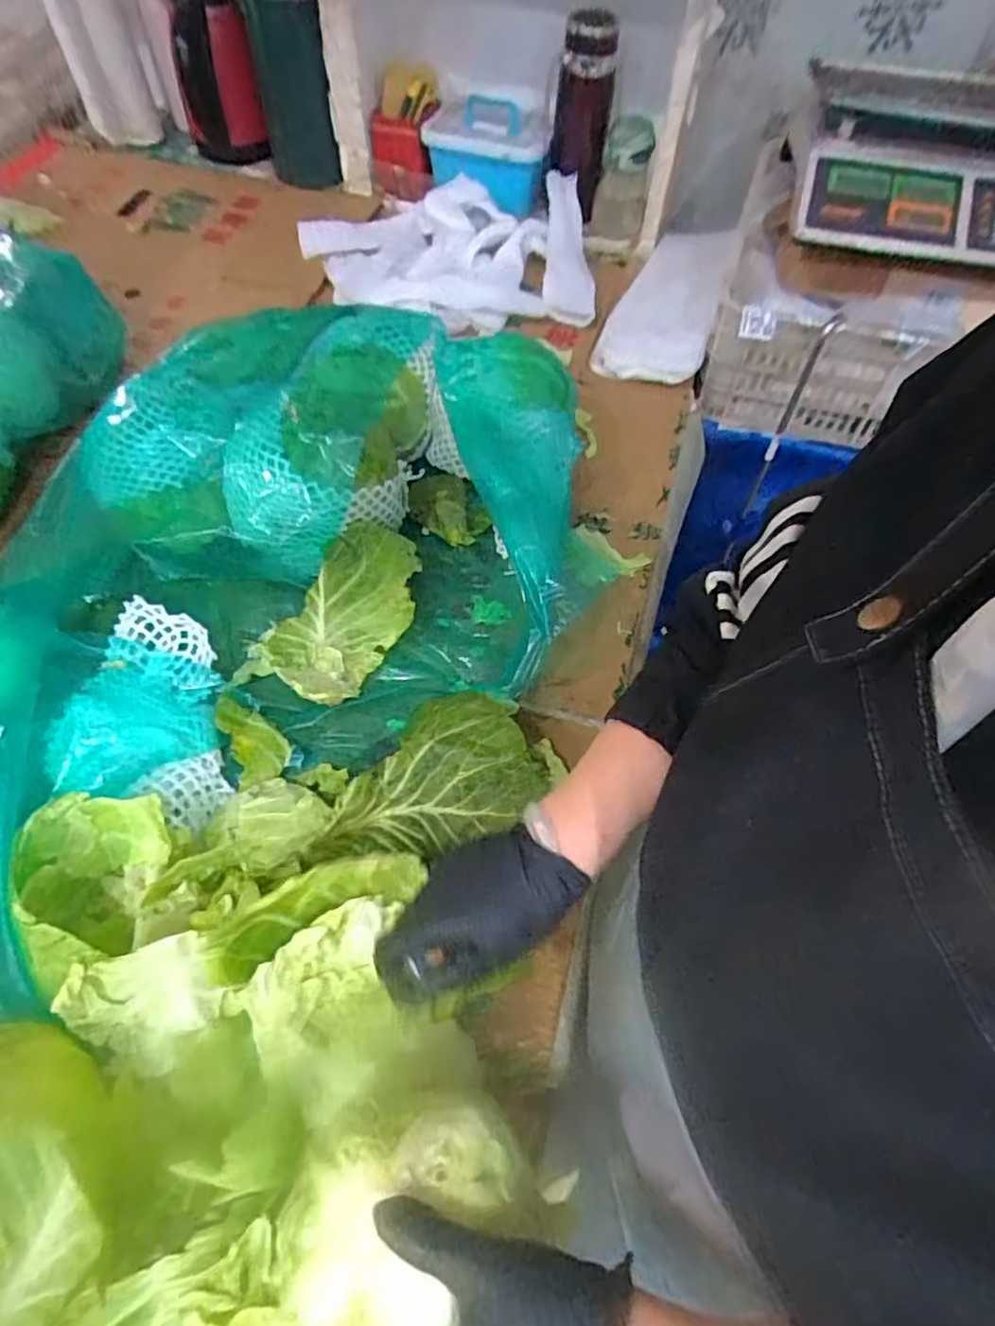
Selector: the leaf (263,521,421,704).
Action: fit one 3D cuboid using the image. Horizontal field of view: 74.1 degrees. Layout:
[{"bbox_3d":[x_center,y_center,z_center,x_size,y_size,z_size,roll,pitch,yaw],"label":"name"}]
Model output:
[{"bbox_3d":[-0.148,-0.044,0.640,0.114,0.072,0.177,33,63,16],"label":"leaf"}]

